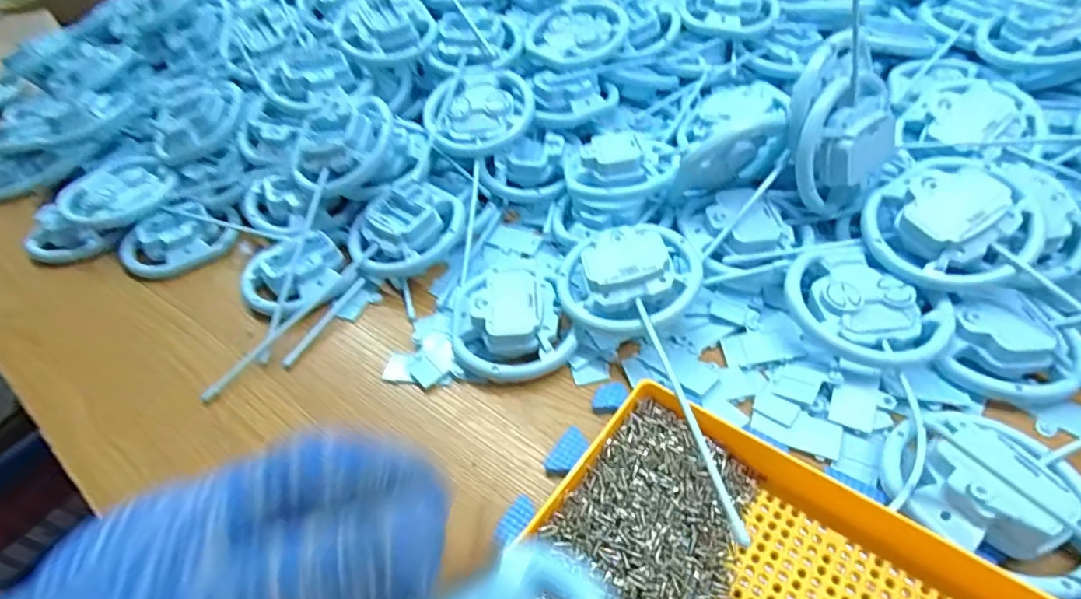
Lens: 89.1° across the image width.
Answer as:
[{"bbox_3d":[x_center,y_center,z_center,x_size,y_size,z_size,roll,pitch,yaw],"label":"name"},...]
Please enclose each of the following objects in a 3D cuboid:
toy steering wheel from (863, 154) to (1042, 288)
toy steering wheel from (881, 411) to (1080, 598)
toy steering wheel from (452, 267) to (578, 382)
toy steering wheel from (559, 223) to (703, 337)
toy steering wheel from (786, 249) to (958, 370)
[{"bbox_3d":[0.286,-0.055,0.383,0.100,0.039,0.103,-19,61,-4],"label":"toy steering wheel"},{"bbox_3d":[0.246,0.100,0.297,0.098,0.033,0.084,23,54,25],"label":"toy steering wheel"},{"bbox_3d":[-0.023,0.018,0.410,0.082,0.034,0.087,-3,47,3],"label":"toy steering wheel"},{"bbox_3d":[0.063,-0.018,0.396,0.098,0.031,0.084,7,48,12],"label":"toy steering wheel"},{"bbox_3d":[0.222,0.006,0.379,0.101,0.026,0.085,24,54,25],"label":"toy steering wheel"}]

